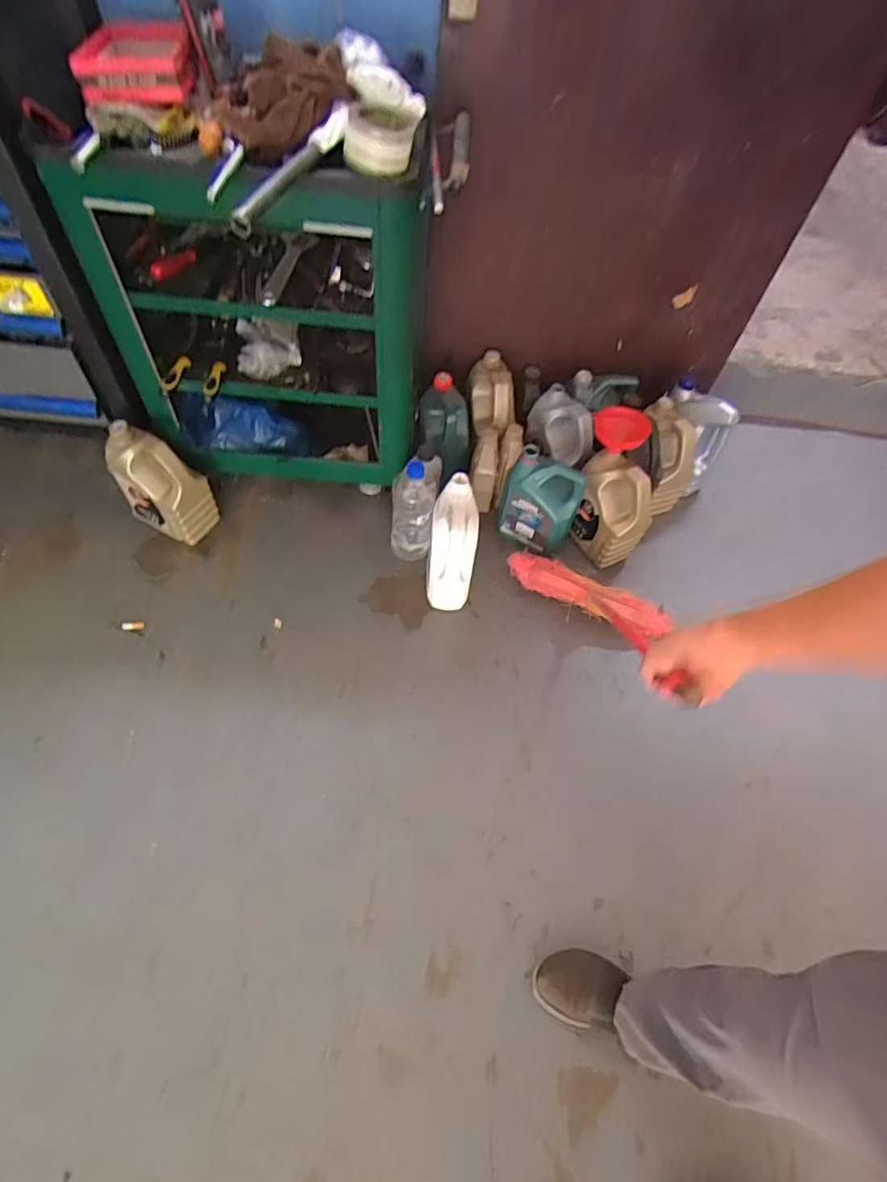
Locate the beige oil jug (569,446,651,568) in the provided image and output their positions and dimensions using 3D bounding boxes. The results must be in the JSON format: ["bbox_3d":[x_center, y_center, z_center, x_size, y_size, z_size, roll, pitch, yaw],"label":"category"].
[{"bbox_3d":[0.427,-0.206,1.460,0.130,0.264,0.211,-28,64,-20],"label":"beige oil jug"}]

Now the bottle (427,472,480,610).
[{"bbox_3d":[0.022,-0.111,1.349,0.105,0.297,0.190,7,58,-1],"label":"bottle"}]

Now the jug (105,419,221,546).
[{"bbox_3d":[-0.694,-0.263,1.397,0.201,0.279,0.120,25,59,11],"label":"jug"}]

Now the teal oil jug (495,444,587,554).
[{"bbox_3d":[0.243,-0.216,1.443,0.190,0.233,0.092,30,60,14],"label":"teal oil jug"}]

